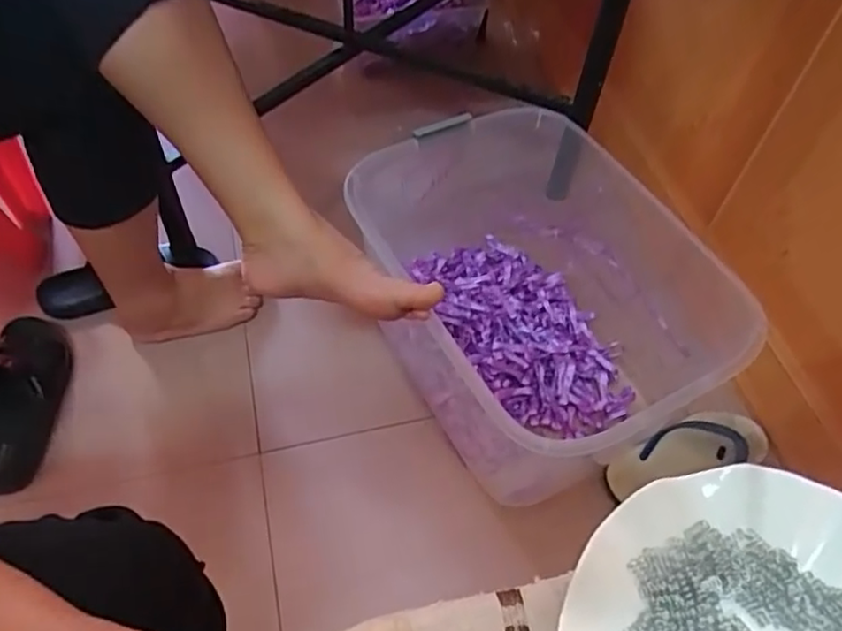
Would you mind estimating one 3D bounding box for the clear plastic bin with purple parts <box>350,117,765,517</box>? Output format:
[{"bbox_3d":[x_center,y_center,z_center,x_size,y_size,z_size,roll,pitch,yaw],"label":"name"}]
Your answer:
[{"bbox_3d":[0.162,-0.061,0.999,0.462,0.247,0.595,-17,57,-15],"label":"clear plastic bin with purple parts"}]

